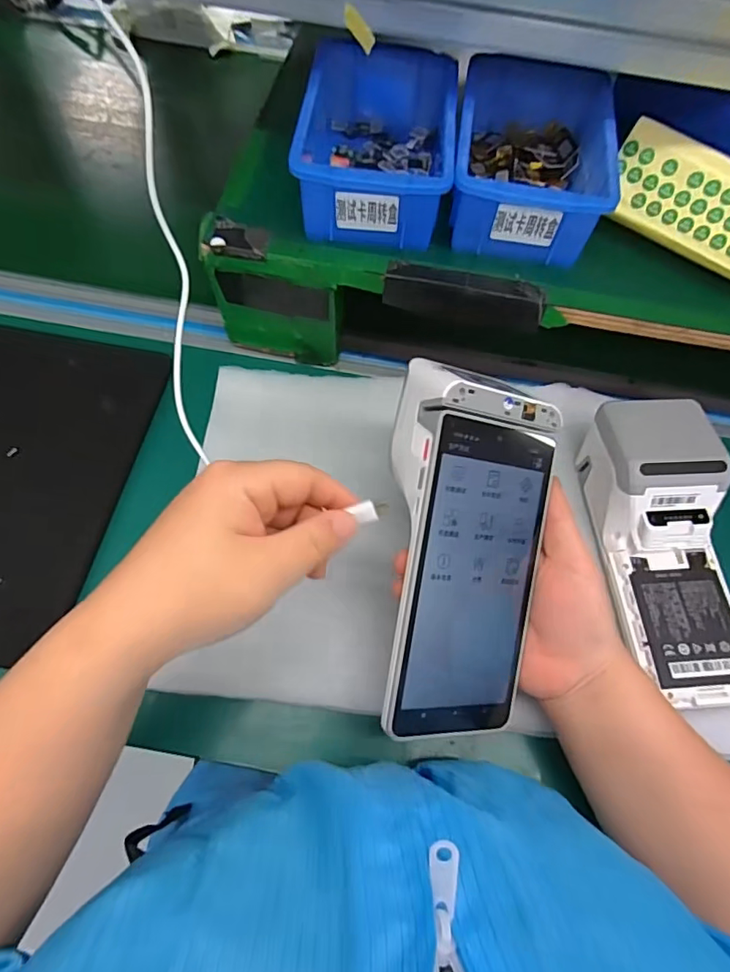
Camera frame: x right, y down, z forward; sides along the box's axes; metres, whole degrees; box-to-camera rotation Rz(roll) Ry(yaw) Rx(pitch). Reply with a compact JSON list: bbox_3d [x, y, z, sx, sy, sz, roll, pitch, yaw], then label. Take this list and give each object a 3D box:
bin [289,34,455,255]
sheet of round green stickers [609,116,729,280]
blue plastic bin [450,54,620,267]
[{"bbox_3d":[0.009,-0.234,0.350,0.094,0.054,0.142,6,65,-1],"label":"bin"},{"bbox_3d":[0.219,-0.190,0.341,0.119,0.059,0.023,38,30,13],"label":"sheet of round green stickers"},{"bbox_3d":[0.111,-0.227,0.353,0.099,0.054,0.149,9,65,1],"label":"blue plastic bin"}]

